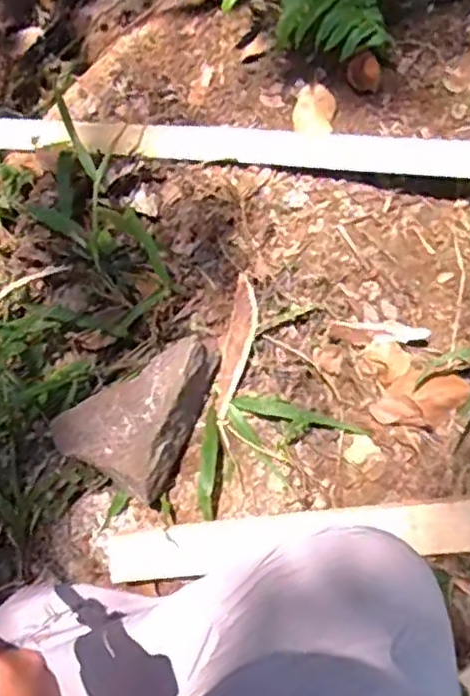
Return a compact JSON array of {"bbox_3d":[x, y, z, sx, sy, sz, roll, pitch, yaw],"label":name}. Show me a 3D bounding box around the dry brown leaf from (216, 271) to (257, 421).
[{"bbox_3d":[0.001,-0.001,0.748,0.029,0.011,0.149,12,86,9],"label":"dry brown leaf"}]

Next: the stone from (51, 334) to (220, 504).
[{"bbox_3d":[-0.100,0.052,0.713,0.123,0.082,0.166,24,62,16],"label":"stone"}]

